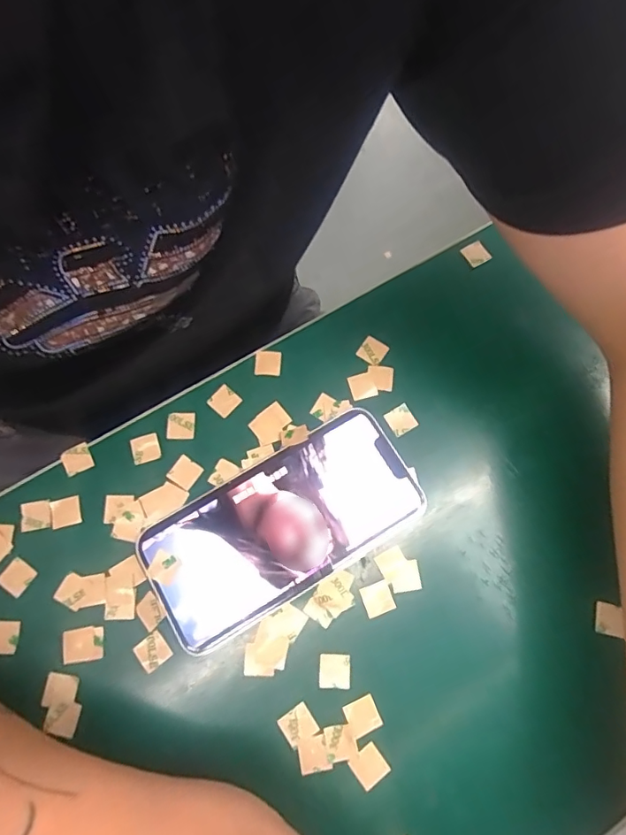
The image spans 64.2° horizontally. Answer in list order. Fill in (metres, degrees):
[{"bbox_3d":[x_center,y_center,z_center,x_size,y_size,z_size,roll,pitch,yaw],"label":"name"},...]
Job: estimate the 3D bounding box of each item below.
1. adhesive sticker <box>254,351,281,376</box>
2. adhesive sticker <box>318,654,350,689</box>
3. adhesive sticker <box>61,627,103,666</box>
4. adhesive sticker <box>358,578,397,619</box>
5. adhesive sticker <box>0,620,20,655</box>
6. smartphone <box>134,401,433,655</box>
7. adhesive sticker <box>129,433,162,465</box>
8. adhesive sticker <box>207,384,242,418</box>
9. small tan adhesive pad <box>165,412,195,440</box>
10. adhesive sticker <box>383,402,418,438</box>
[{"bbox_3d":[-0.027,-0.033,0.300,0.015,0.004,0.015,0,78,-1],"label":"adhesive sticker"},{"bbox_3d":[0.011,0.127,0.251,0.015,0.004,0.015,2,73,-2],"label":"adhesive sticker"},{"bbox_3d":[-0.117,0.115,0.252,0.020,0.004,0.016,-8,74,-5],"label":"adhesive sticker"},{"bbox_3d":[0.034,0.094,0.260,0.015,0.004,0.015,-19,75,-8],"label":"adhesive sticker"},{"bbox_3d":[-0.158,0.112,0.253,0.016,0.004,0.016,2,73,-2],"label":"adhesive sticker"},{"bbox_3d":[-0.016,0.057,0.266,0.142,0.012,0.071,-30,77,-11],"label":"smartphone"},{"bbox_3d":[-0.095,0.018,0.284,0.016,0.004,0.015,-18,77,-9],"label":"adhesive sticker"},{"bbox_3d":[-0.052,-0.009,0.293,0.016,0.004,0.016,40,79,7],"label":"adhesive sticker"},{"bbox_3d":[-0.076,0.005,0.287,0.015,0.004,0.015,2,75,-7],"label":"small tan adhesive pad"},{"bbox_3d":[0.051,0.002,0.291,0.016,0.004,0.016,-31,78,-6],"label":"adhesive sticker"}]

